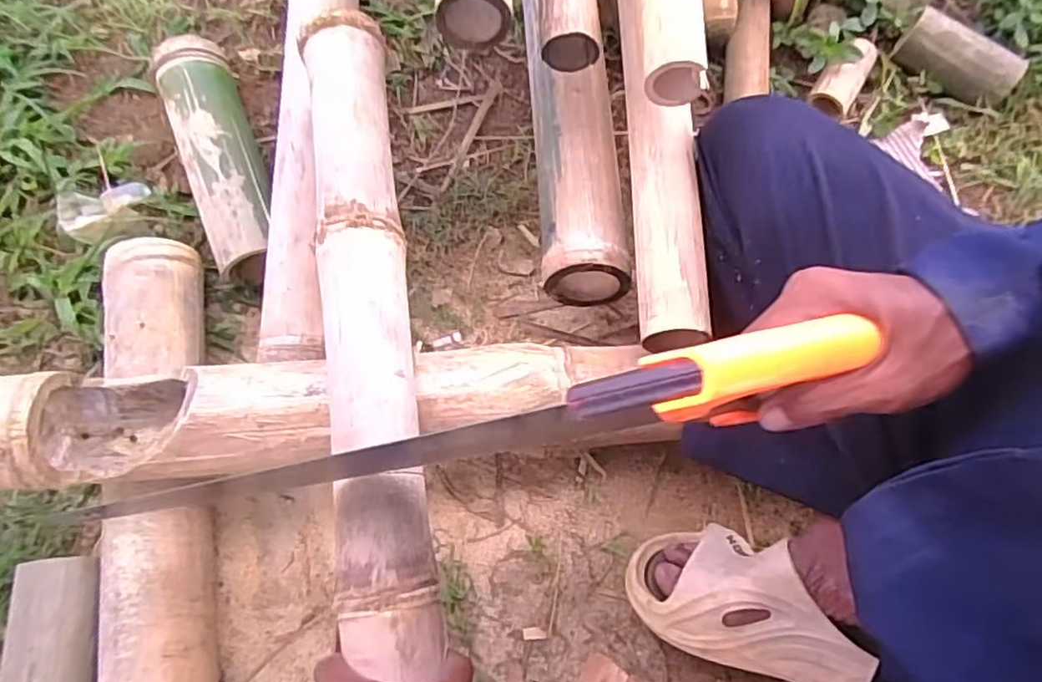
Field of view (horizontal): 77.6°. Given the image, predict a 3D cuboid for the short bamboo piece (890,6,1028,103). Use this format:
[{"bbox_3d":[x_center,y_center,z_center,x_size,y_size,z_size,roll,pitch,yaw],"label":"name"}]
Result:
[{"bbox_3d":[0.532,-0.342,0.787,0.141,0.050,0.058,28,71,11],"label":"short bamboo piece"}]

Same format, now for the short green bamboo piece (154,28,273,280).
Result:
[{"bbox_3d":[-0.334,-0.206,0.719,0.077,0.085,0.280,-21,69,-7],"label":"short green bamboo piece"}]

